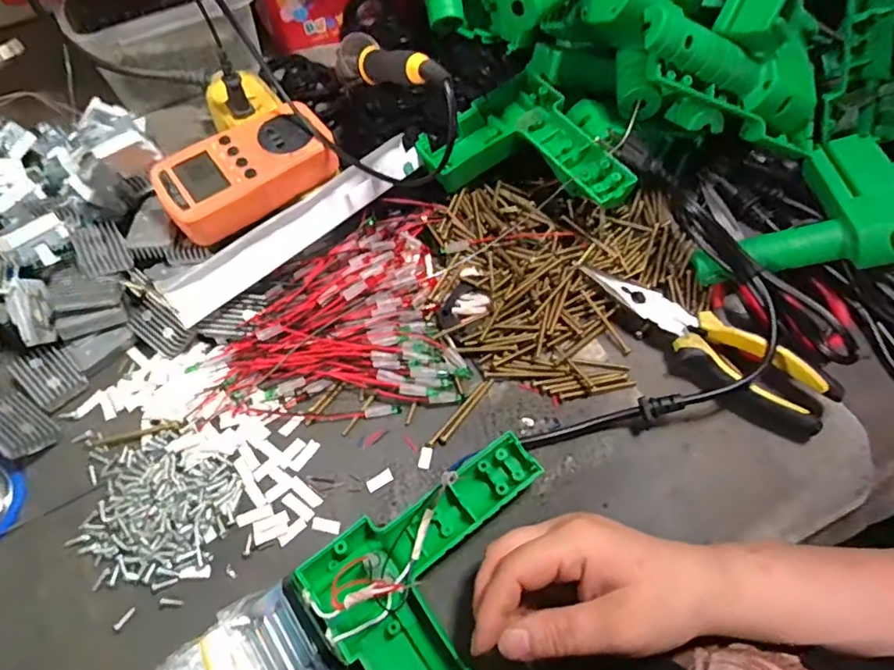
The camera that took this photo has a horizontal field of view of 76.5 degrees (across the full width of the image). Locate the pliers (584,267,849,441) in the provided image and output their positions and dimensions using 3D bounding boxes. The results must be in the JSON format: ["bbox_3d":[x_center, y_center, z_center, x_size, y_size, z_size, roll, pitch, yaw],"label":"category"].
[{"bbox_3d":[0.179,0.004,0.397,0.178,0.034,0.044,35,67,18],"label":"pliers"}]

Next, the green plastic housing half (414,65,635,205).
[{"bbox_3d":[0.066,-0.137,0.442,0.121,0.046,0.155,-37,69,-17],"label":"green plastic housing half"}]

